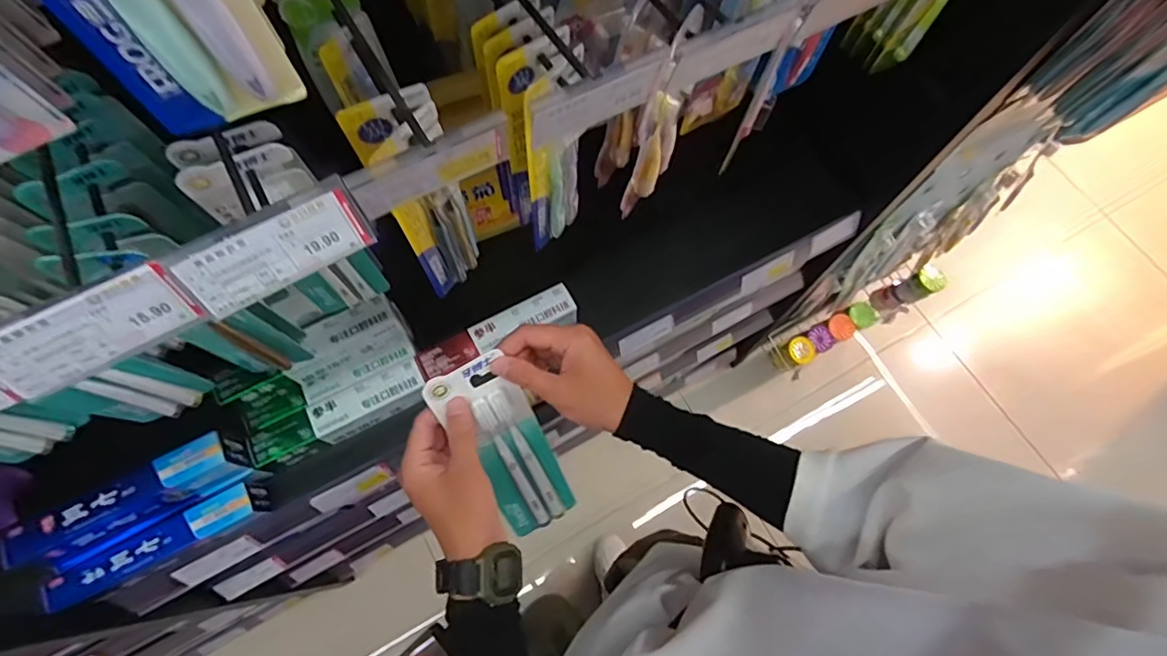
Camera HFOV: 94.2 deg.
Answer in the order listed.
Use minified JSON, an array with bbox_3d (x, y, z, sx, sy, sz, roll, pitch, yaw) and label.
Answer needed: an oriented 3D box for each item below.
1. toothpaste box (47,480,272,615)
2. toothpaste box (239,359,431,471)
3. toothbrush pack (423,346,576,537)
[{"bbox_3d":[-0.504,0.257,0.650,0.234,0.044,0.039,-26,71,-10],"label":"toothpaste box"},{"bbox_3d":[-0.315,0.118,0.722,0.221,0.052,0.055,-25,71,-10],"label":"toothpaste box"},{"bbox_3d":[-0.065,0.113,0.488,0.067,0.217,0.020,-28,39,-11],"label":"toothbrush pack"}]

